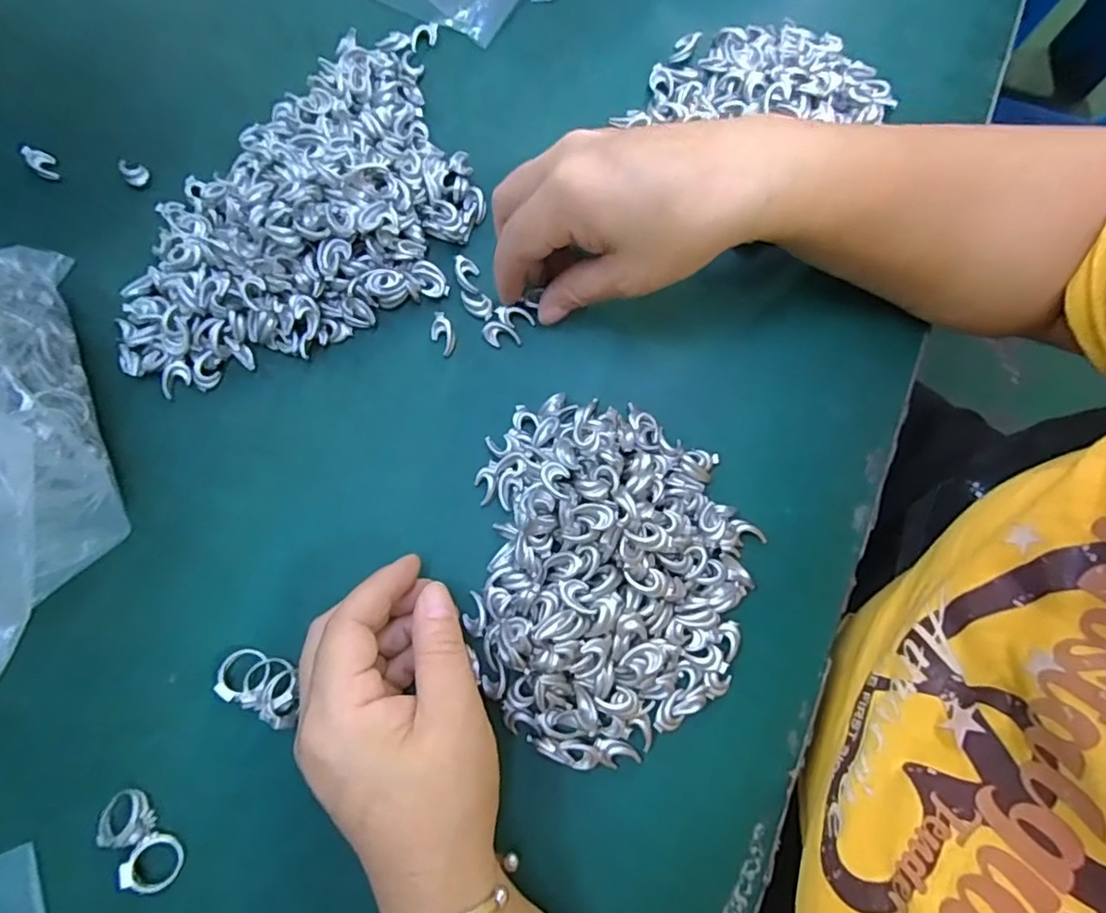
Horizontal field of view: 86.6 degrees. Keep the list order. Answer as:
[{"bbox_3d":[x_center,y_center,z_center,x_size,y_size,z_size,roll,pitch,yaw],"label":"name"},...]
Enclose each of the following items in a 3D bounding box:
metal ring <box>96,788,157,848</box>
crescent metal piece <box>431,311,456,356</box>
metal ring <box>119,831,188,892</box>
[{"bbox_3d":[-0.184,0.156,0.250,0.020,0.009,0.022,0,78,0],"label":"metal ring"},{"bbox_3d":[-0.057,-0.063,0.302,0.011,0.005,0.023,-20,92,-4],"label":"crescent metal piece"},{"bbox_3d":[-0.168,0.171,0.247,0.022,0.005,0.021,14,65,-33],"label":"metal ring"}]

